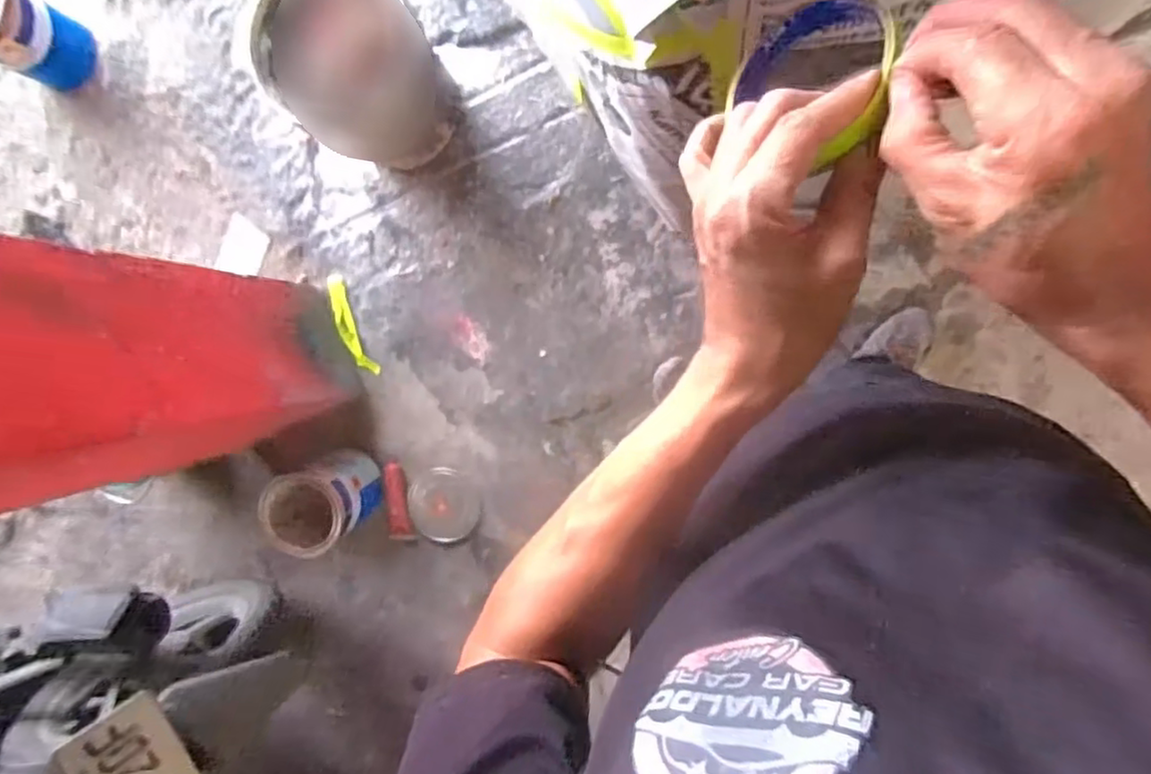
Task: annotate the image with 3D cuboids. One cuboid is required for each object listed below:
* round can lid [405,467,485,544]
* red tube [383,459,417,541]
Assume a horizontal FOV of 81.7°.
[{"bbox_3d":[-0.286,0.257,1.448,0.162,0.011,0.154,0,94,6],"label":"round can lid"},{"bbox_3d":[-0.392,0.258,1.474,0.058,0.030,0.203,-1,111,4],"label":"red tube"}]

